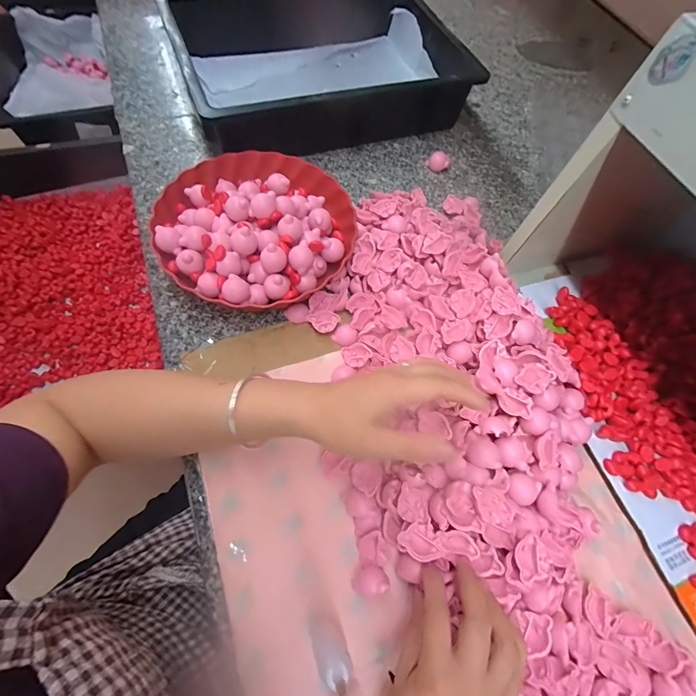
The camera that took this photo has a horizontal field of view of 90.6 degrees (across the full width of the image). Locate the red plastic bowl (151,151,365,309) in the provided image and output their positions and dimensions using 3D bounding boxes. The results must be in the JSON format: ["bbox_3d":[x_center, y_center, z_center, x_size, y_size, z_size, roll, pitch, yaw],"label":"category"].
[{"bbox_3d":[-0.111,-0.157,0.427,0.230,0.068,0.235,1,68,-2],"label":"red plastic bowl"}]

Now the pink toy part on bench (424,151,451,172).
[{"bbox_3d":[0.148,-0.304,0.561,0.039,0.027,0.026,17,68,5],"label":"pink toy part on bench"}]

